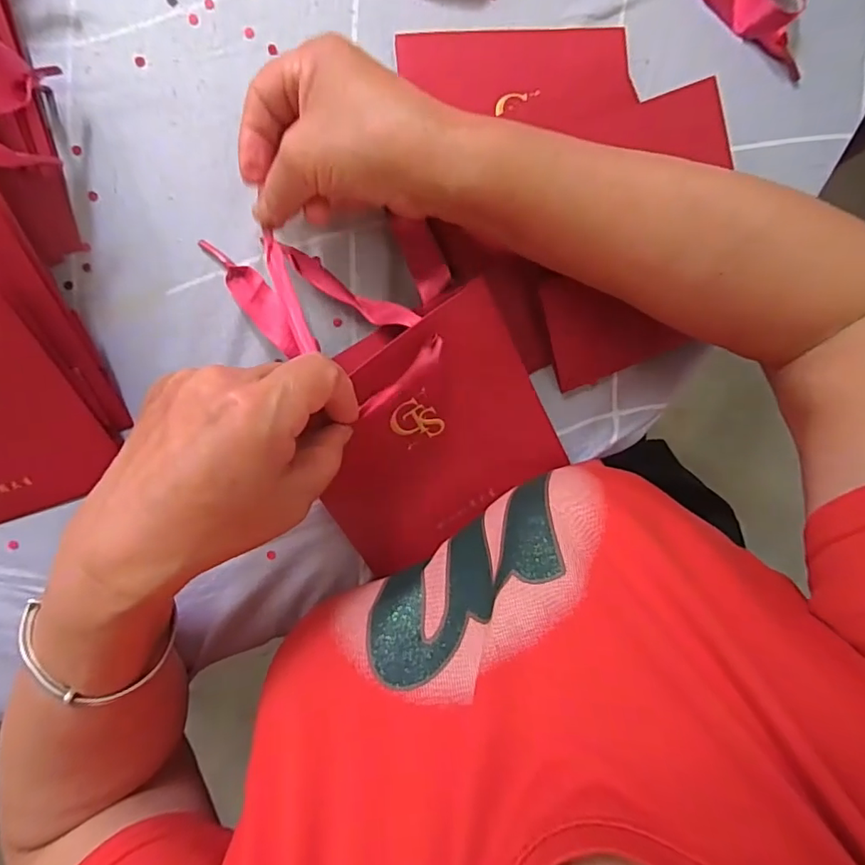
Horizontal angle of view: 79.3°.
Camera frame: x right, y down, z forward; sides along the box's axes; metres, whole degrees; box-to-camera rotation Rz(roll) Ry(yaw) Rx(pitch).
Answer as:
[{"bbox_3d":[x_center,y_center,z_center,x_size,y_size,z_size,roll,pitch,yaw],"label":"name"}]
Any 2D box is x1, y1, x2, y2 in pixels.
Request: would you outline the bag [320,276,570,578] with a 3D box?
[{"bbox_3d":[0.000,0.003,0.293,0.139,0.021,0.130,-29,118,-4],"label":"bag"}]

